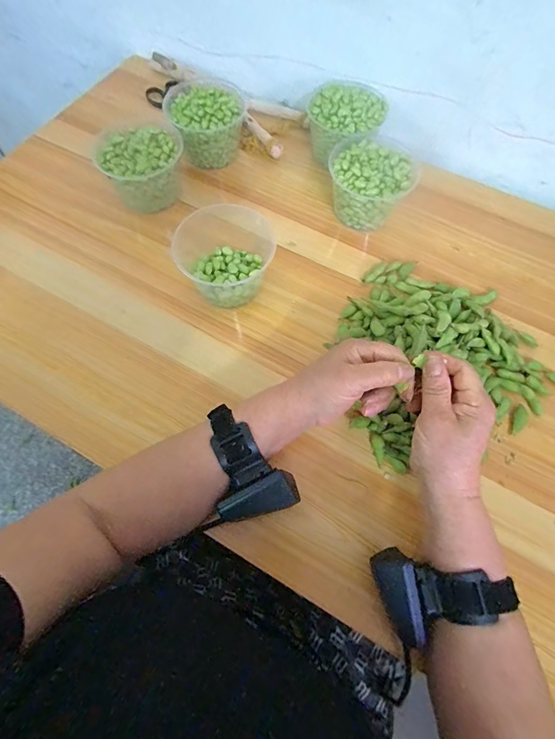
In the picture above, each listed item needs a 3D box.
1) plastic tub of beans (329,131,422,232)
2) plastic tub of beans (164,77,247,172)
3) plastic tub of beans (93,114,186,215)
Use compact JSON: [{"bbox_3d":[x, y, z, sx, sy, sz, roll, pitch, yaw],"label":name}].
[{"bbox_3d":[0.120,-0.242,0.502,0.106,0.069,0.100,0,67,0],"label":"plastic tub of beans"},{"bbox_3d":[-0.099,-0.350,0.550,0.105,0.074,0.107,0,67,0],"label":"plastic tub of beans"},{"bbox_3d":[-0.173,-0.266,0.510,0.101,0.078,0.092,0,67,0],"label":"plastic tub of beans"}]

